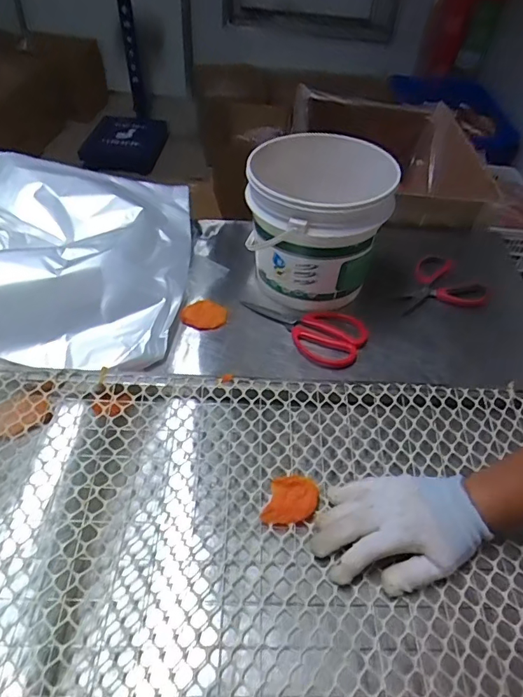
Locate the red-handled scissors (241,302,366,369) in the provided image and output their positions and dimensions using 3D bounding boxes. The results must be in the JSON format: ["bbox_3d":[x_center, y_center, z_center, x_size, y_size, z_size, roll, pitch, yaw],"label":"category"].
[{"bbox_3d":[0.056,-0.030,0.648,0.172,0.013,0.093,20,49,11],"label":"red-handled scissors"}]

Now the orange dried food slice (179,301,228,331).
[{"bbox_3d":[-0.080,-0.048,0.655,0.063,0.010,0.046,4,47,-3],"label":"orange dried food slice"}]

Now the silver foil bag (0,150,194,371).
[{"bbox_3d":[-0.311,-0.151,0.658,0.402,0.089,0.400,2,48,-5],"label":"silver foil bag"}]

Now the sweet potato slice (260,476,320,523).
[{"bbox_3d":[0.030,0.155,0.483,0.060,0.013,0.044,0,48,-7],"label":"sweet potato slice"}]

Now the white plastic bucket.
[{"bbox_3d":[0.074,-0.179,0.680,0.183,0.189,0.194,4,47,-4],"label":"white plastic bucket"}]

